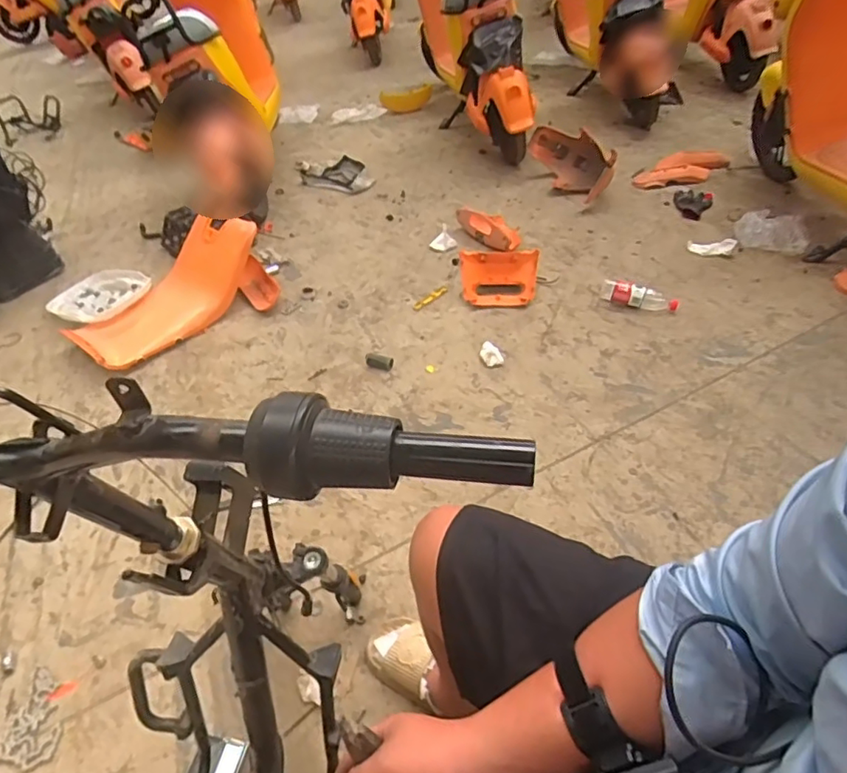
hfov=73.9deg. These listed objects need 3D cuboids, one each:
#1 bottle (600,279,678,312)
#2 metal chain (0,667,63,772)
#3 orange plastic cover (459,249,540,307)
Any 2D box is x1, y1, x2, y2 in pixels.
[{"bbox_3d":[0.653,-0.283,1.713,0.229,0.075,0.075,23,50,26],"label":"bottle"},{"bbox_3d":[-0.694,0.585,0.987,0.093,0.012,0.173,-26,48,-20],"label":"metal chain"},{"bbox_3d":[0.239,-0.339,1.784,0.242,0.121,0.126,0,44,5],"label":"orange plastic cover"}]

